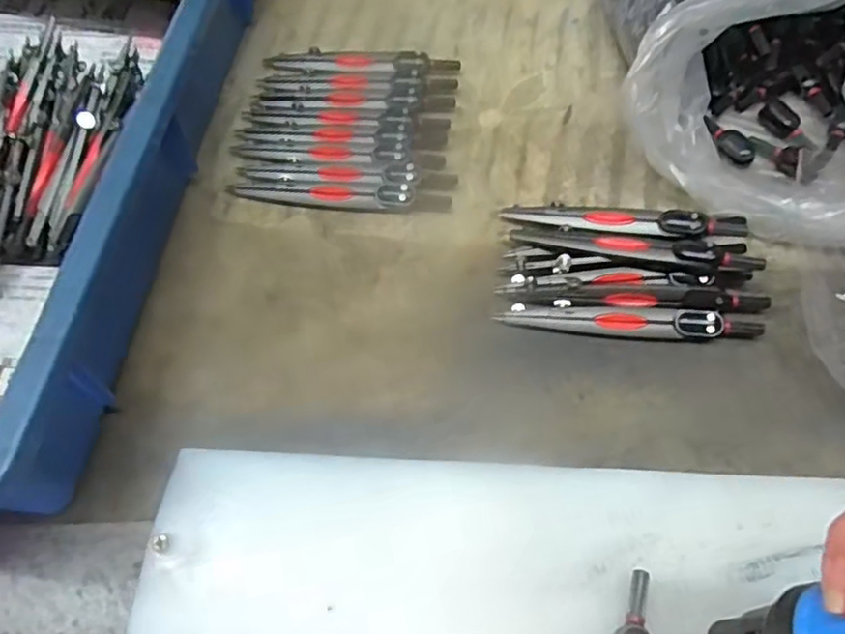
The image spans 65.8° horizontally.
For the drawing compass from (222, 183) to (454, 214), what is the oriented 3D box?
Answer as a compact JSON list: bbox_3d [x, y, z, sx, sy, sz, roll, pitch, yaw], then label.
[{"bbox_3d":[-0.049,-0.072,0.380,0.129,0.012,0.017,6,61,6],"label":"drawing compass"}]

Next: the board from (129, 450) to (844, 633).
[{"bbox_3d":[0.025,0.105,0.272,0.281,0.020,0.095,2,60,3],"label":"board"}]

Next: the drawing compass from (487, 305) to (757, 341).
[{"bbox_3d":[0.106,0.002,0.332,0.129,0.011,0.013,4,61,5],"label":"drawing compass"}]

